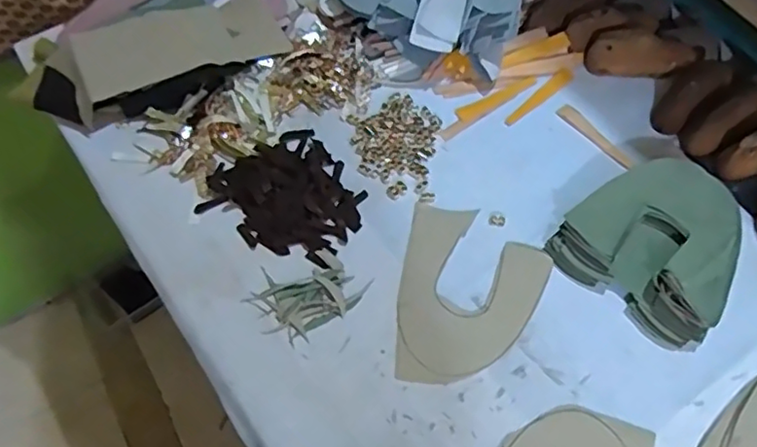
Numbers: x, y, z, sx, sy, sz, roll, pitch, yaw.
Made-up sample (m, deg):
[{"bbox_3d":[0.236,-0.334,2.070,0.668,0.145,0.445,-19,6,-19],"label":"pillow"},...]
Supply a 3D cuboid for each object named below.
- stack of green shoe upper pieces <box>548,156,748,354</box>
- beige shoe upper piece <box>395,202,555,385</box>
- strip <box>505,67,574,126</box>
[{"bbox_3d":[0.298,0.020,0.639,0.169,0.048,0.169,41,69,19],"label":"stack of green shoe upper pieces"},{"bbox_3d":[0.098,0.075,0.633,0.148,0.004,0.194,10,62,5],"label":"beige shoe upper piece"},{"bbox_3d":[0.201,-0.159,0.760,0.117,0.008,0.019,-38,69,-19],"label":"strip"}]

